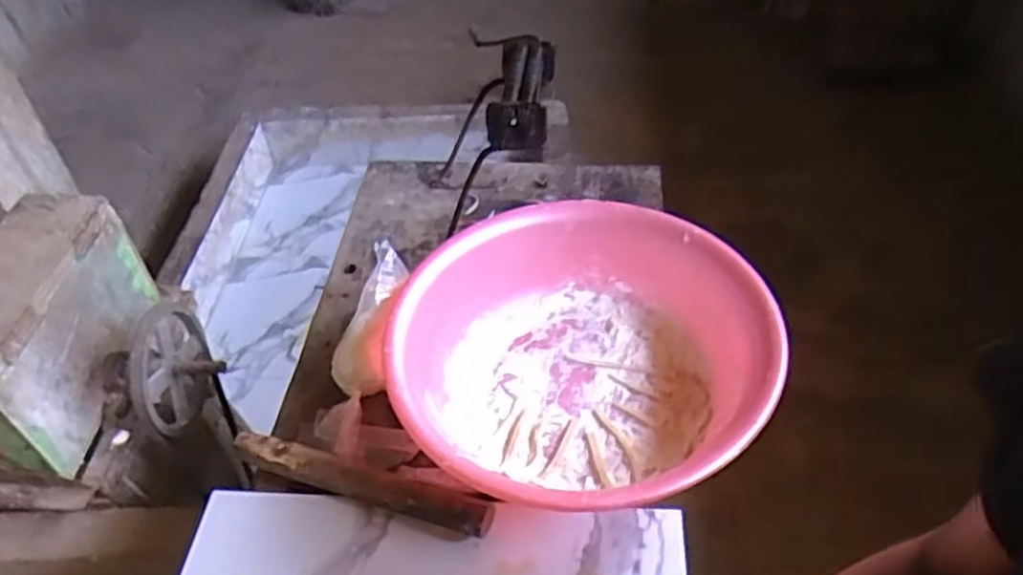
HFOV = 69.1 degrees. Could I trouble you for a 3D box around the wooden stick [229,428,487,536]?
[{"bbox_3d":[-0.162,0.201,0.782,0.303,0.031,0.038,13,47,18],"label":"wooden stick"}]

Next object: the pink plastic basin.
[{"bbox_3d":[0.078,0.081,0.846,0.403,0.135,0.408,-3,44,3],"label":"pink plastic basin"}]

